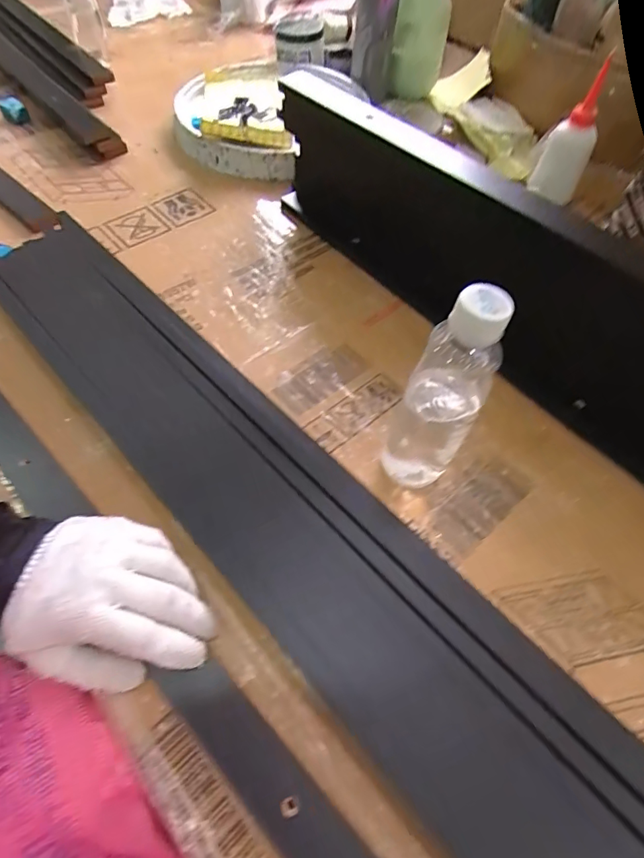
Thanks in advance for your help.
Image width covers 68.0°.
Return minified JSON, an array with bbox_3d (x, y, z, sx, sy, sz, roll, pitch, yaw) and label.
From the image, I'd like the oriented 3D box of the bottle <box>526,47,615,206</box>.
[{"bbox_3d":[0.303,-0.356,0.578,0.058,0.142,0.029,21,58,12],"label":"bottle"}]

